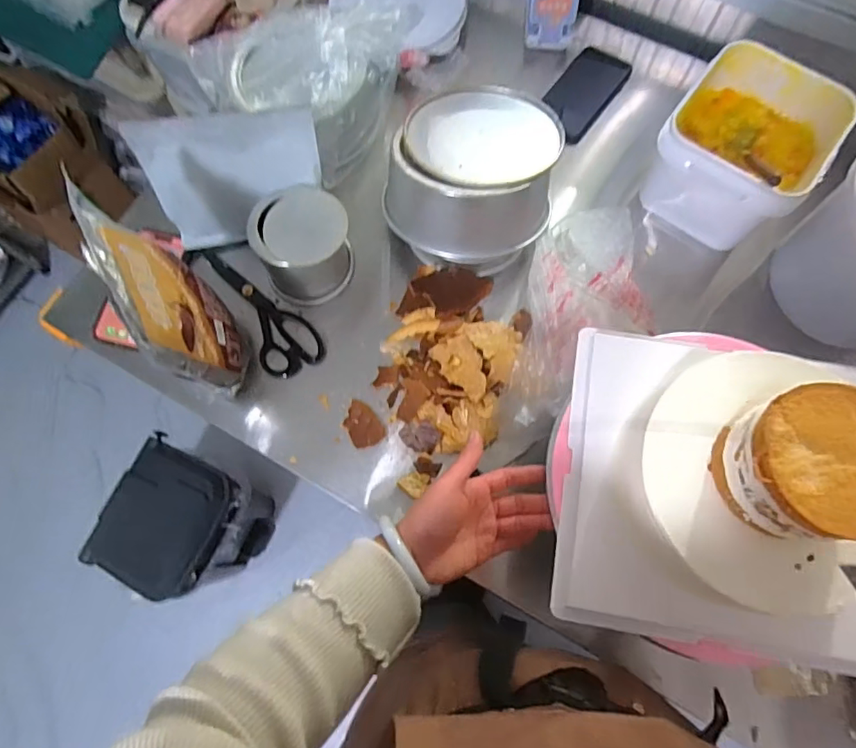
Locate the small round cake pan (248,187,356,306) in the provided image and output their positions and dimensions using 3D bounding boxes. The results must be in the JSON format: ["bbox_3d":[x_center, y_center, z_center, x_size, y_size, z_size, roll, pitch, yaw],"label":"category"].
[{"bbox_3d":[-0.146,-0.155,0.661,0.118,0.102,0.098,-30,75,-7],"label":"small round cake pan"}]

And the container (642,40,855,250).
[{"bbox_3d":[0.374,-0.269,0.661,0.175,0.125,0.166,40,78,12],"label":"container"}]

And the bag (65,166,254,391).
[{"bbox_3d":[-0.261,-0.072,0.566,0.070,0.231,0.166,-37,76,-9],"label":"bag"}]

